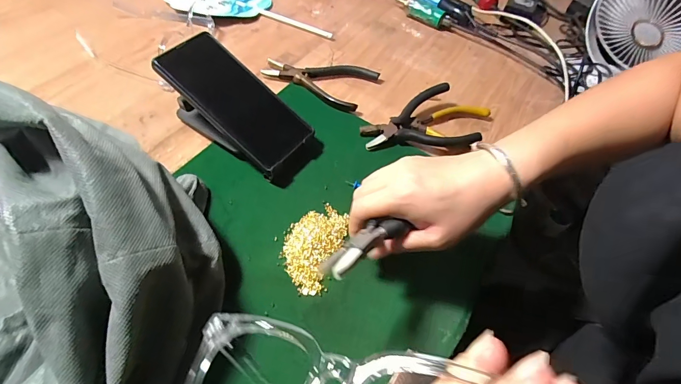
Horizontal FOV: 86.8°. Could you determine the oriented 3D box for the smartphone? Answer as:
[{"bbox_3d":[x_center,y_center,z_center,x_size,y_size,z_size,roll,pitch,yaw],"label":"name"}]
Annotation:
[{"bbox_3d":[-0.110,-0.097,0.380,0.161,0.015,0.075,44,59,-2],"label":"smartphone"}]

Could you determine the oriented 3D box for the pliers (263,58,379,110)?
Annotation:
[{"bbox_3d":[-0.028,-0.151,0.471,0.133,0.014,0.079,24,56,12],"label":"pliers"}]

